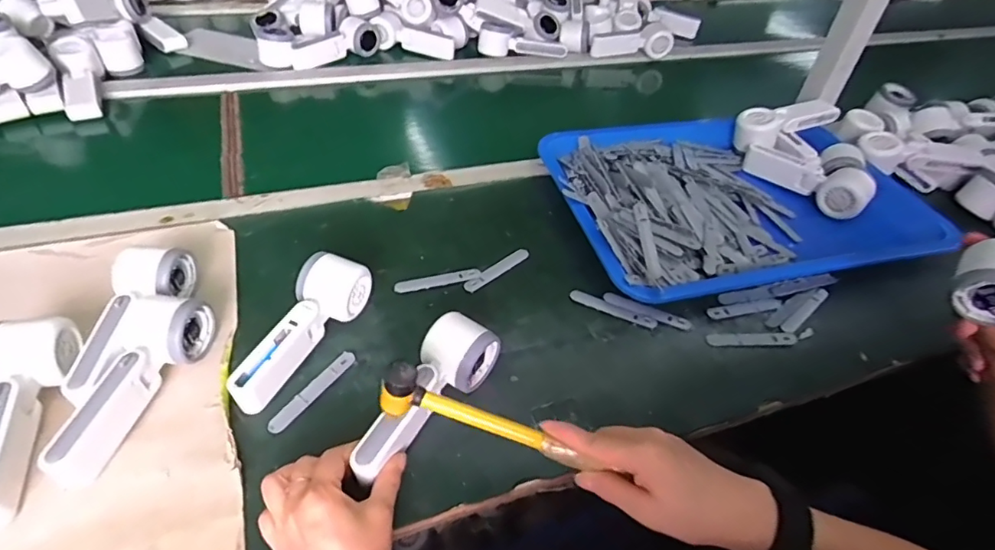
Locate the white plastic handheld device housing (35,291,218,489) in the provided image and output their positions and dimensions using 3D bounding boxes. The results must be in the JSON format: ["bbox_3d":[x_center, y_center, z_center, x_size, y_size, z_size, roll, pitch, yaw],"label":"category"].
[{"bbox_3d":[-0.310,0.088,0.449,0.060,0.049,0.168,8,46,3],"label":"white plastic handheld device housing"}]

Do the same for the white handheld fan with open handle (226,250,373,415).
[{"bbox_3d":[-0.187,0.047,0.505,0.065,0.053,0.168,25,49,18],"label":"white handheld fan with open handle"}]

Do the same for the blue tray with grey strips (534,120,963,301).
[{"bbox_3d":[0.329,-0.119,0.717,0.500,0.045,0.338,-8,47,-13],"label":"blue tray with grey strips"}]

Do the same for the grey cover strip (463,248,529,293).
[{"bbox_3d":[0.001,-0.008,0.613,0.017,0.004,0.095,37,53,27],"label":"grey cover strip"}]

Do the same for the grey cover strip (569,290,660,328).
[{"bbox_3d":[0.126,0.037,0.587,0.095,0.007,0.015,19,47,13],"label":"grey cover strip"}]

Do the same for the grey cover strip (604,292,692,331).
[{"bbox_3d":[0.163,0.038,0.583,0.096,0.008,0.016,18,47,12],"label":"grey cover strip"}]

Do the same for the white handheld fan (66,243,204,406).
[{"bbox_3d":[-0.336,0.043,0.490,0.054,0.052,0.165,3,46,-2],"label":"white handheld fan"}]

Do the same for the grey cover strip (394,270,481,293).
[{"bbox_3d":[-0.065,0.006,0.591,0.094,0.004,0.014,-11,48,-16],"label":"grey cover strip"}]

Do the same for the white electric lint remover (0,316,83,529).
[{"bbox_3d":[-0.370,0.106,0.420,0.055,0.054,0.165,-13,48,-17],"label":"white electric lint remover"}]

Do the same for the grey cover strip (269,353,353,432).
[{"bbox_3d":[-0.165,0.103,0.484,0.018,0.005,0.096,27,49,20],"label":"grey cover strip"}]

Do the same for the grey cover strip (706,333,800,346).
[{"bbox_3d":[0.270,0.068,0.568,0.097,0.004,0.017,-1,46,-6],"label":"grey cover strip"}]

